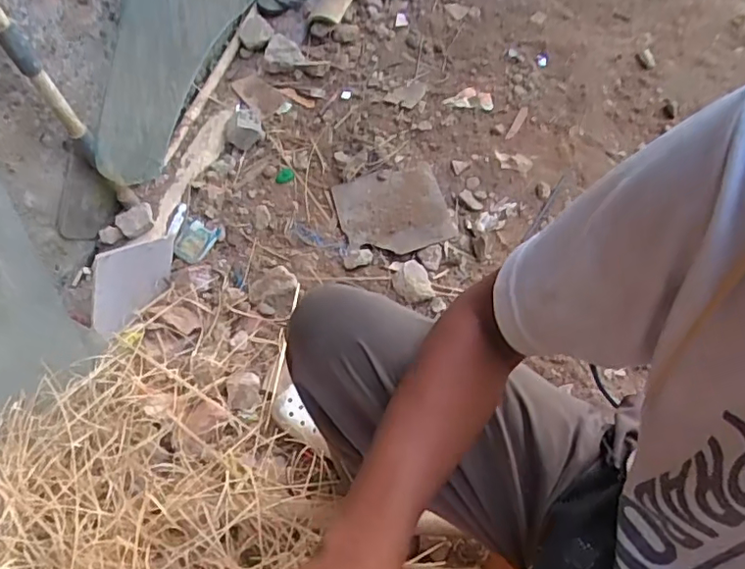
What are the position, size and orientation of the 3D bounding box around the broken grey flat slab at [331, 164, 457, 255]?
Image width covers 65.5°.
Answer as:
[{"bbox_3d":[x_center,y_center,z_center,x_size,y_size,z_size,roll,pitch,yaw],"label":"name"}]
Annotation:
[{"bbox_3d":[0.040,-0.148,1.157,0.208,0.026,0.198,-13,56,-4],"label":"broken grey flat slab"}]

